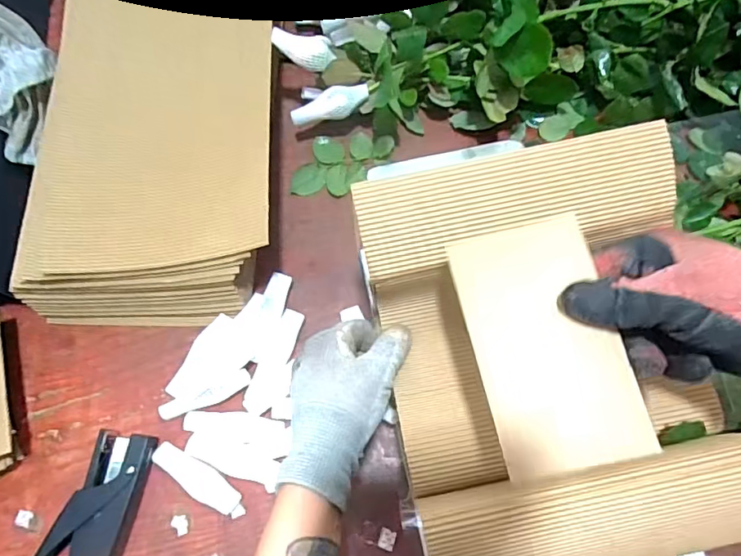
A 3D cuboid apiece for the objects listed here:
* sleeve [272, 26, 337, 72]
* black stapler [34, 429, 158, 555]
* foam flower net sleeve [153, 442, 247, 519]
[{"bbox_3d":[-0.069,-0.230,0.531,0.065,0.025,0.037,17,73,-4],"label":"sleeve"},{"bbox_3d":[-0.243,0.209,0.447,0.071,0.025,0.146,9,70,6],"label":"black stapler"},{"bbox_3d":[-0.151,0.179,0.460,0.096,0.008,0.026,33,74,13],"label":"foam flower net sleeve"}]

